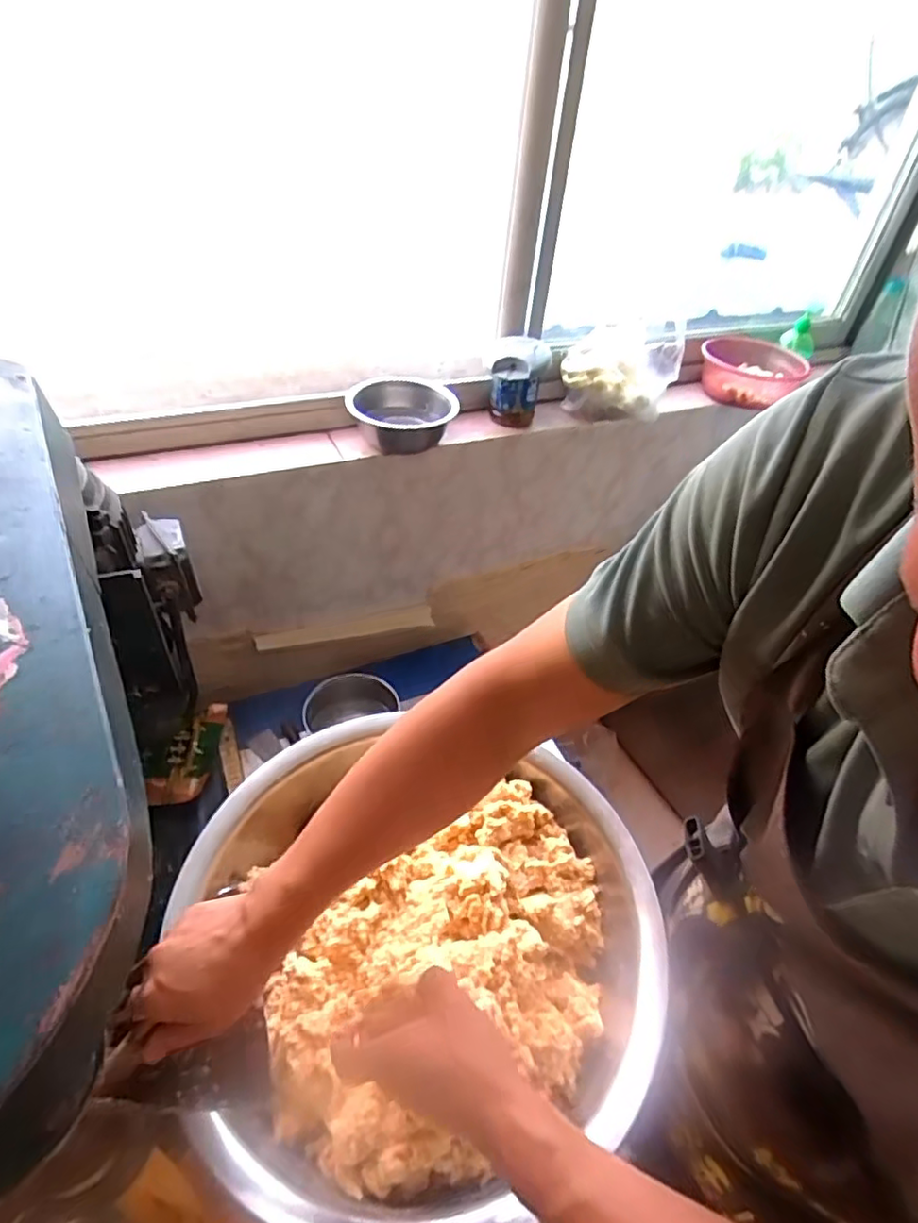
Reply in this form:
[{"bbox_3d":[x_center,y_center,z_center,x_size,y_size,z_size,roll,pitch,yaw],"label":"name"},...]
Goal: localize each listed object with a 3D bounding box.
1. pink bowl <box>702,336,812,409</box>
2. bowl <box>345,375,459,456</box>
[{"bbox_3d":[0.652,-0.531,1.357,0.239,0.080,0.231,15,42,11],"label":"pink bowl"},{"bbox_3d":[-0.097,-0.330,1.044,0.176,0.078,0.176,-7,43,-14],"label":"bowl"}]

